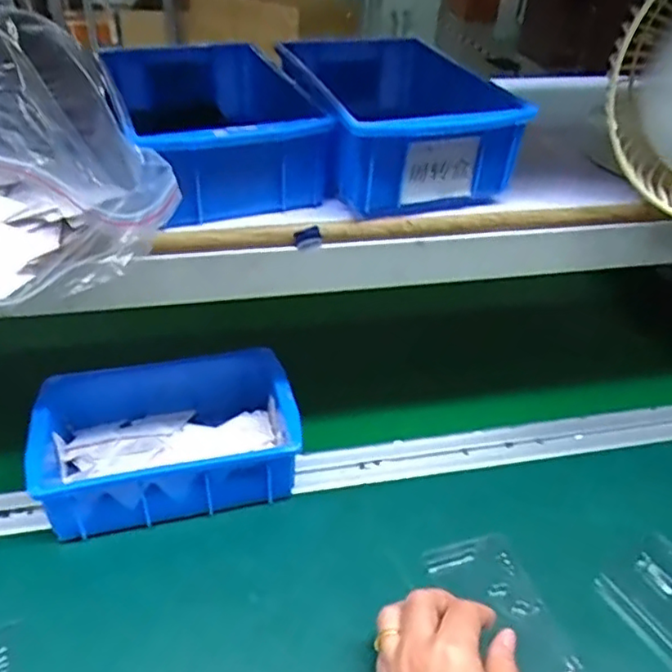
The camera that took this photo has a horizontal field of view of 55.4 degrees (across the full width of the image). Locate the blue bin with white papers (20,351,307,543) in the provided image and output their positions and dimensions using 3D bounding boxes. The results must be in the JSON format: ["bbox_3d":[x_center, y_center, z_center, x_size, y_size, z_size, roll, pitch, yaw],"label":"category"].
[{"bbox_3d":[-0.141,0.085,0.544,0.203,0.077,0.146,-5,40,-14],"label":"blue bin with white papers"}]

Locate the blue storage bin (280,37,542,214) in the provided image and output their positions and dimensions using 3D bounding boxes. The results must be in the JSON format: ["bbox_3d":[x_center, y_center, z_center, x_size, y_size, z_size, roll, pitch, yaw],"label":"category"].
[{"bbox_3d":[0.049,-0.169,0.494,0.134,0.077,0.206,-7,38,-13],"label":"blue storage bin"}]

